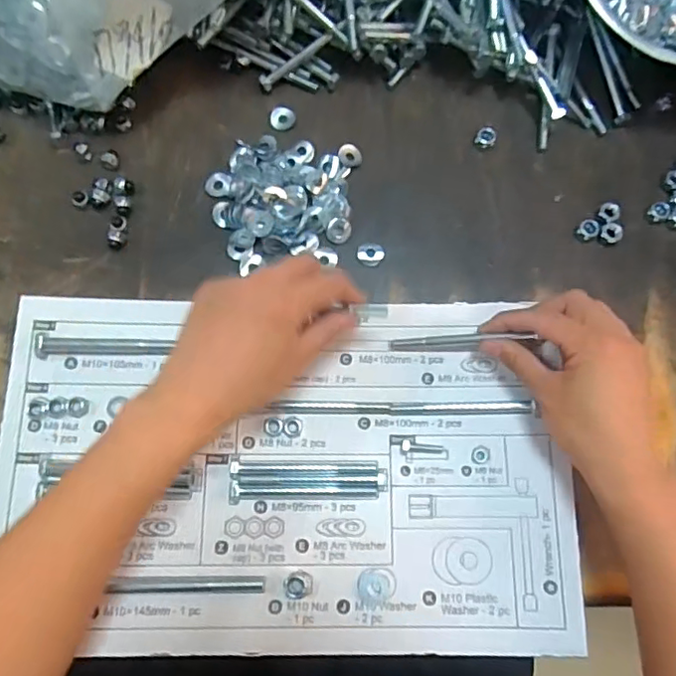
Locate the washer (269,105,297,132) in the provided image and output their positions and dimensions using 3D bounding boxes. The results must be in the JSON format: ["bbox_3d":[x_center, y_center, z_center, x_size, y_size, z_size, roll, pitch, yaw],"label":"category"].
[{"bbox_3d":[-0.046,-0.181,0.475,0.020,0.005,0.019,0,76,-2],"label":"washer"}]

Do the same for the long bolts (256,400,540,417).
[{"bbox_3d":[0.044,0.049,0.412,0.192,0.015,0.011,2,76,-1],"label":"long bolts"}]

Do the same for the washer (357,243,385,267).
[{"bbox_3d":[0.026,-0.066,0.449,0.021,0.004,0.019,10,76,1],"label":"washer"}]

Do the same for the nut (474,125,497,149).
[{"bbox_3d":[0.121,-0.164,0.471,0.016,0.013,0.013,24,76,4],"label":"nut"}]

